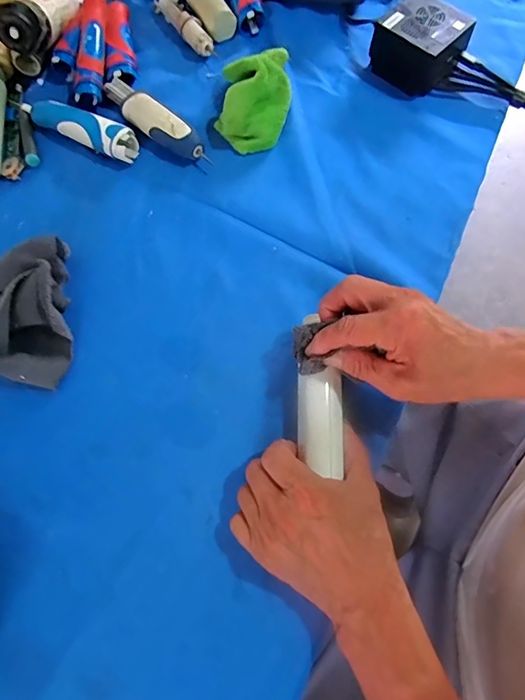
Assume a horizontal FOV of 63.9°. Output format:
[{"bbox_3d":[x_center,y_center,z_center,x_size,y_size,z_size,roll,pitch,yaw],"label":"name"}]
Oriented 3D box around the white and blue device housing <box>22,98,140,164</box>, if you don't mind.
[{"bbox_3d":[-0.189,-0.233,0.436,0.133,0.024,0.032,27,74,9],"label":"white and blue device housing"}]

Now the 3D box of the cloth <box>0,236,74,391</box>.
[{"bbox_3d":[-0.209,-0.034,0.368,0.073,0.036,0.134,-9,72,-2],"label":"cloth"}]

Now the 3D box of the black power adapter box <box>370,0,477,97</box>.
[{"bbox_3d":[0.166,-0.324,0.444,0.082,0.048,0.074,41,77,13],"label":"black power adapter box"}]

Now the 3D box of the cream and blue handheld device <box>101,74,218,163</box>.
[{"bbox_3d":[-0.112,-0.235,0.432,0.137,0.027,0.029,41,77,13],"label":"cream and blue handheld device"}]

